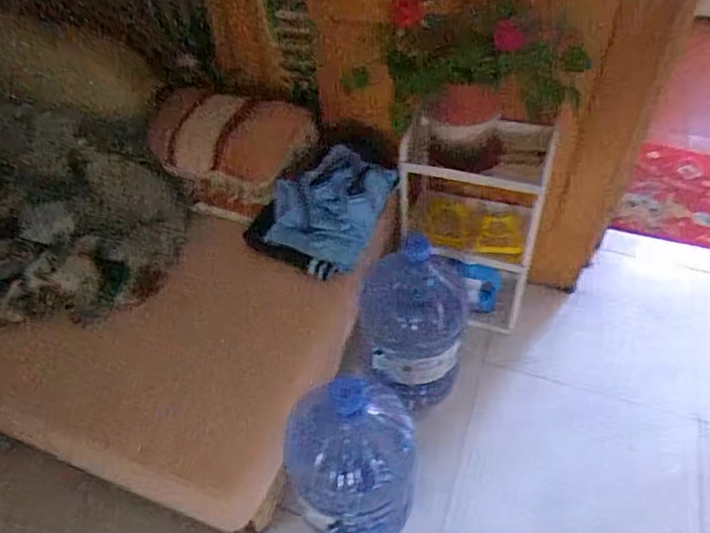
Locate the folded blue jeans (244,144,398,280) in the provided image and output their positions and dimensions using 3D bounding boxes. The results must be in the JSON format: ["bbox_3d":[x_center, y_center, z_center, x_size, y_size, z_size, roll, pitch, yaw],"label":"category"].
[{"bbox_3d":[-0.063,-0.115,1.242,0.206,0.138,0.318,29,54,28],"label":"folded blue jeans"}]

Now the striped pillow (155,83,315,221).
[{"bbox_3d":[-0.289,-0.283,1.292,0.370,0.153,0.275,11,47,14],"label":"striped pillow"}]

